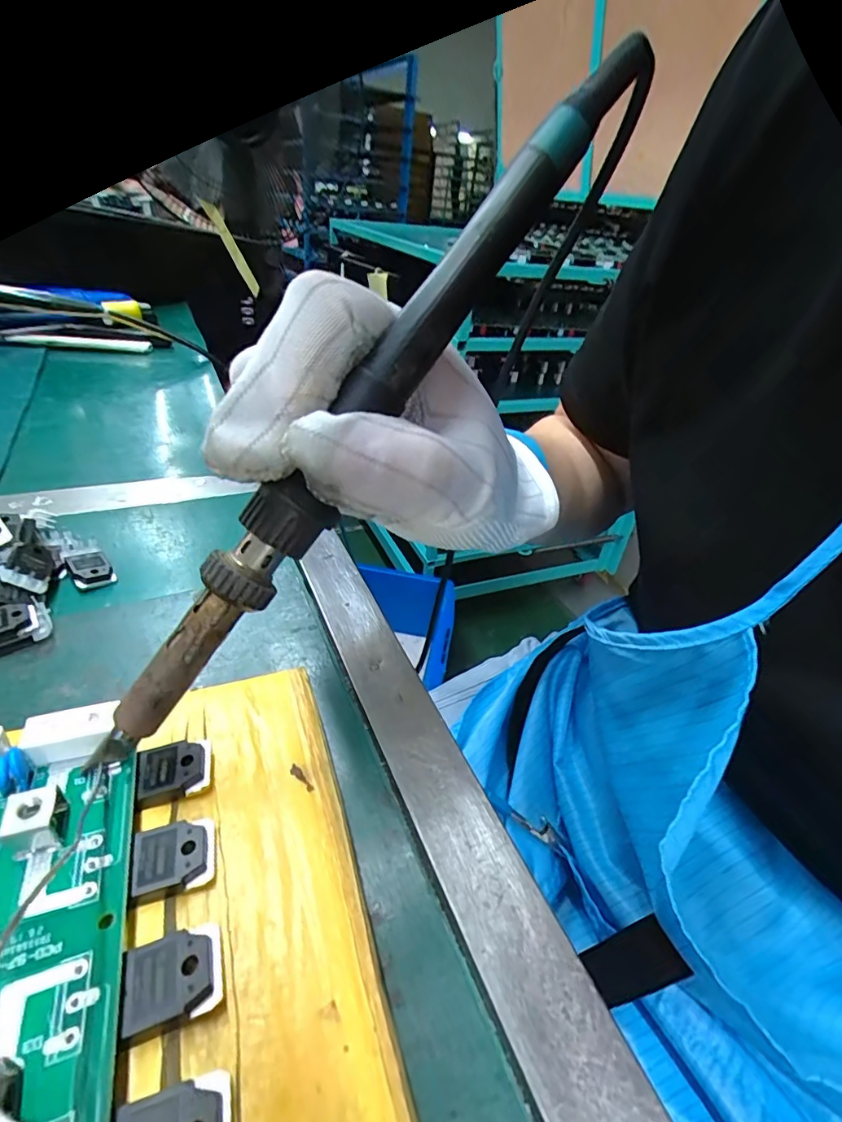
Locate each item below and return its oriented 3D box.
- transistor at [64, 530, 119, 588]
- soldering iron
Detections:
[{"bbox_3d":[-0.156,-0.001,0.236,0.015,0.007,0.039,-24,46,-37],"label":"transistor"},{"bbox_3d":[-0.009,-0.044,0.131,0.015,0.016,0.223,36,88,34],"label":"soldering iron"}]

